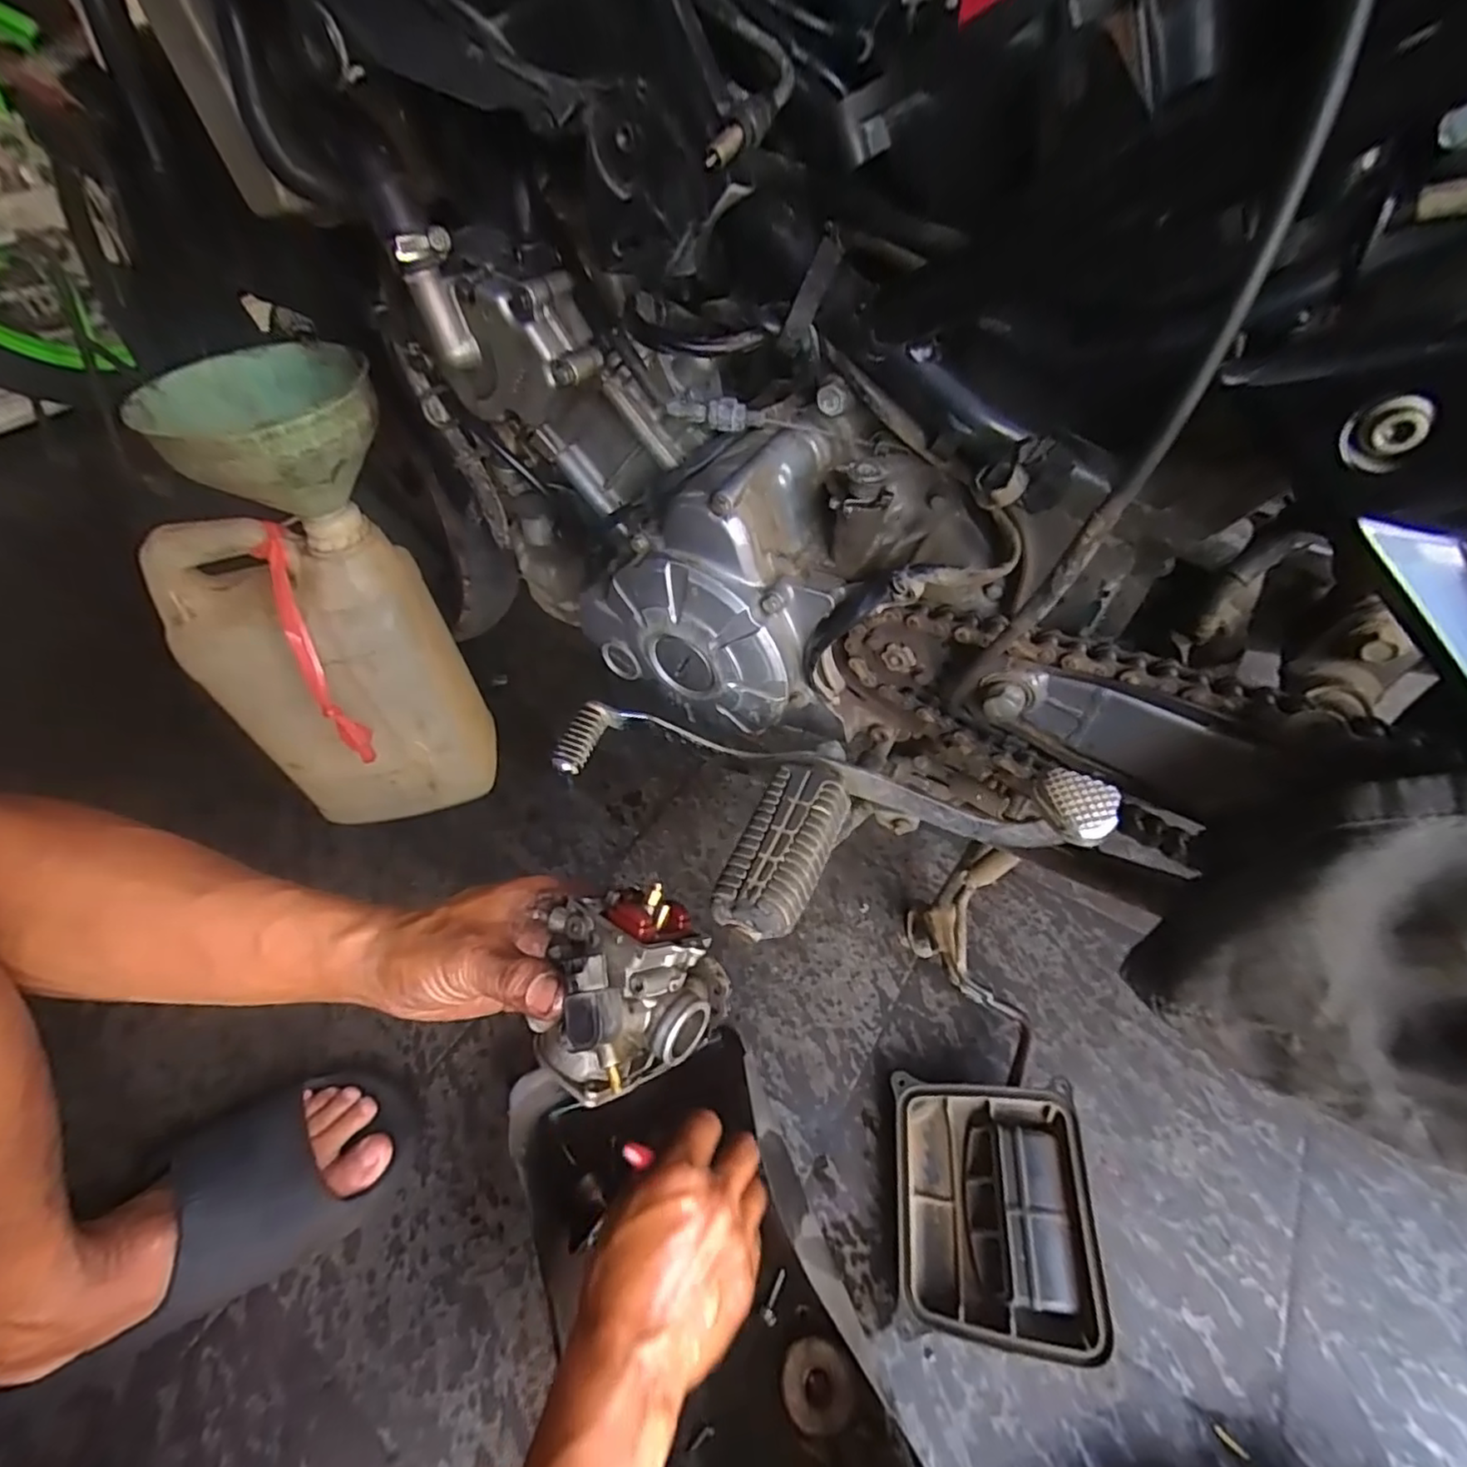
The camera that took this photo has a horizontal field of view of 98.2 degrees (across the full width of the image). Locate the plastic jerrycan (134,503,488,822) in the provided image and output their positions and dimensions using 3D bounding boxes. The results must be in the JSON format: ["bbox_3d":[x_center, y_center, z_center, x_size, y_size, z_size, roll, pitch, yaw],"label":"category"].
[{"bbox_3d":[-0.343,-0.045,0.586,0.187,0.299,0.127,2,50,5],"label":"plastic jerrycan"}]

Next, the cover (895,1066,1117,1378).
[{"bbox_3d":[0.177,0.327,0.441,0.118,0.056,0.145,5,50,6],"label":"cover"}]

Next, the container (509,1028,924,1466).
[{"bbox_3d":[-0.018,0.360,0.388,0.174,0.097,0.322,-24,52,-17],"label":"container"}]

